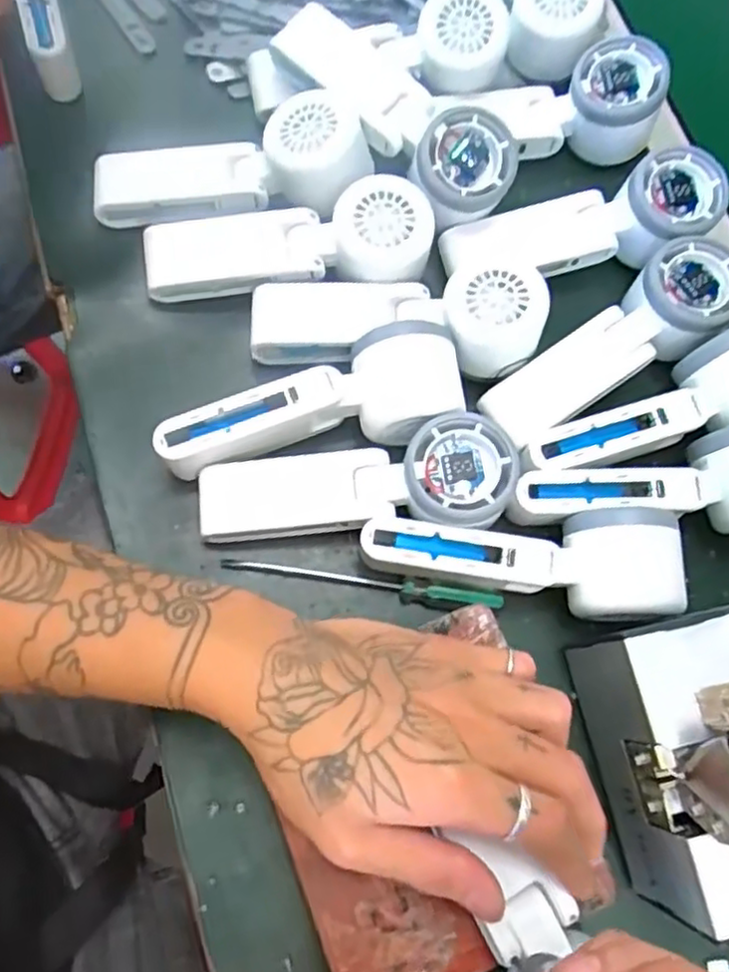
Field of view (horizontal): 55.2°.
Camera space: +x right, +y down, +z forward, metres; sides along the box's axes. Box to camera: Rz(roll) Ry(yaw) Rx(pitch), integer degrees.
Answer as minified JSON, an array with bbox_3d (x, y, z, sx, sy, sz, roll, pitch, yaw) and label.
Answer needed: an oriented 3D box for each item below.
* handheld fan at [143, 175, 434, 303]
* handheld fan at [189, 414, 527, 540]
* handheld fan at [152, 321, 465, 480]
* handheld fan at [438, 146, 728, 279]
[{"bbox_3d":[-0.045,-0.141,0.402,0.162,0.048,0.058,1,73,-6],"label":"handheld fan"},{"bbox_3d":[-0.006,-0.002,0.371,0.161,0.053,0.058,1,73,-6],"label":"handheld fan"},{"bbox_3d":[-0.029,-0.041,0.379,0.164,0.053,0.055,-14,75,-11],"label":"handheld fan"},{"bbox_3d":[0.134,-0.156,0.425,0.164,0.041,0.050,-13,75,-11],"label":"handheld fan"}]

